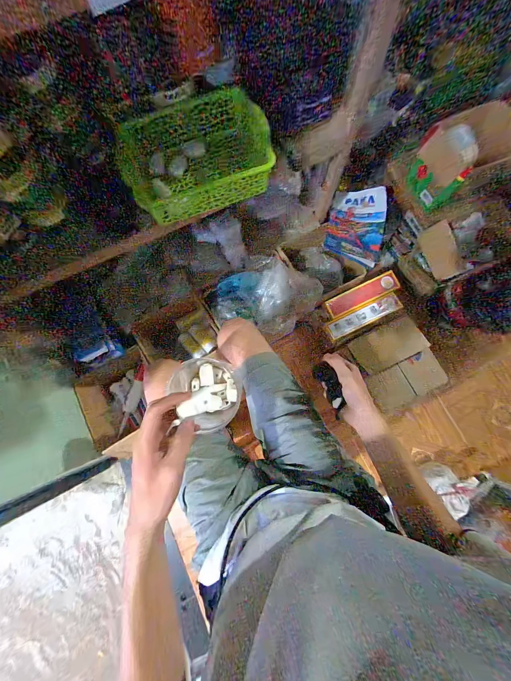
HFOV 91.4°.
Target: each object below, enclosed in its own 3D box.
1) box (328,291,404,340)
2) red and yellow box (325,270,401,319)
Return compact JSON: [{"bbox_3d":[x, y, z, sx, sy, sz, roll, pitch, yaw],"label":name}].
[{"bbox_3d":[0.406,-0.092,0.935,0.287,0.036,0.070,-25,79,-4],"label":"box"},{"bbox_3d":[0.416,-0.180,0.949,0.296,0.032,0.071,-26,79,-4],"label":"red and yellow box"}]

